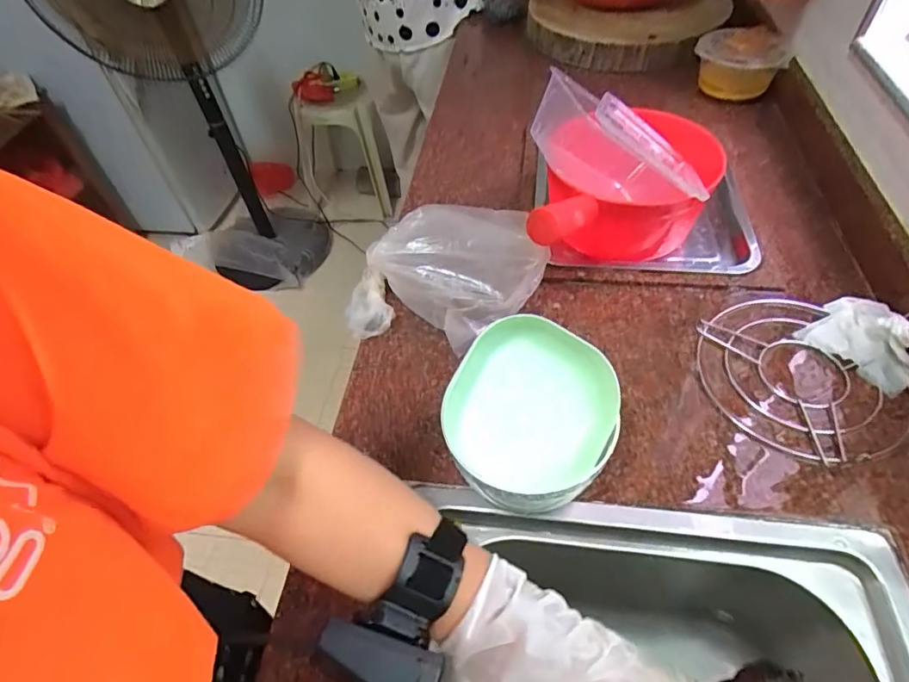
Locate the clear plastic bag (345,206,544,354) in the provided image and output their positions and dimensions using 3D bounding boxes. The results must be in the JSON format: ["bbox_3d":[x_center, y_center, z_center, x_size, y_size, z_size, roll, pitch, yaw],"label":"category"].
[{"bbox_3d":[-0.002,-0.073,0.572,0.188,0.076,0.162,11,53,14],"label":"clear plastic bag"}]

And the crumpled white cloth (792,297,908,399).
[{"bbox_3d":[0.410,-0.009,0.506,0.082,0.040,0.097,-33,56,-20],"label":"crumpled white cloth"}]

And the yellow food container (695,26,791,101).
[{"bbox_3d":[0.446,-0.431,0.814,0.127,0.083,0.099,19,55,19],"label":"yellow food container"}]

